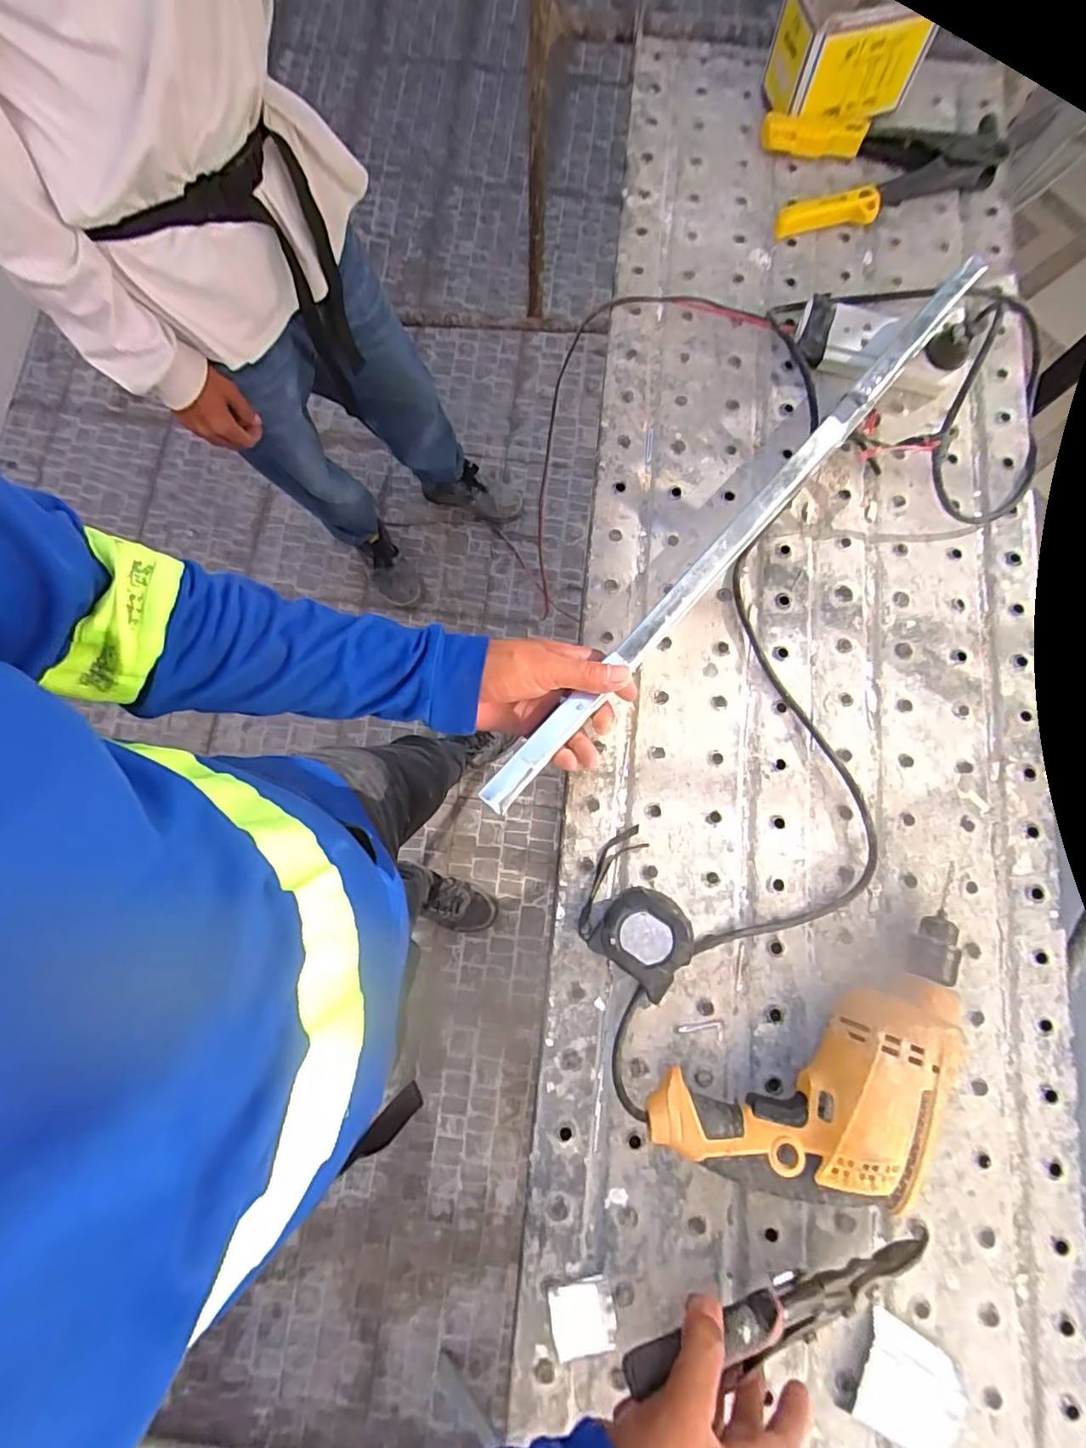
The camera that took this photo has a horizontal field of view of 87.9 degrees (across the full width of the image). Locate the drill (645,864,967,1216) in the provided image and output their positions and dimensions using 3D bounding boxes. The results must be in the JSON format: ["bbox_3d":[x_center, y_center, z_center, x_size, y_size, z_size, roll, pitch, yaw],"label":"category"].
[{"bbox_3d":[0.214,0.257,0.402,0.268,0.070,0.140,-25,81,-6],"label":"drill"}]

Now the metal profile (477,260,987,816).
[{"bbox_3d":[0.167,-0.165,0.454,0.021,0.048,0.610,41,81,8],"label":"metal profile"}]

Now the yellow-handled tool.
[{"bbox_3d":[0.360,-0.578,0.586,0.245,0.023,0.145,-2,79,0],"label":"yellow-handled tool"}]

